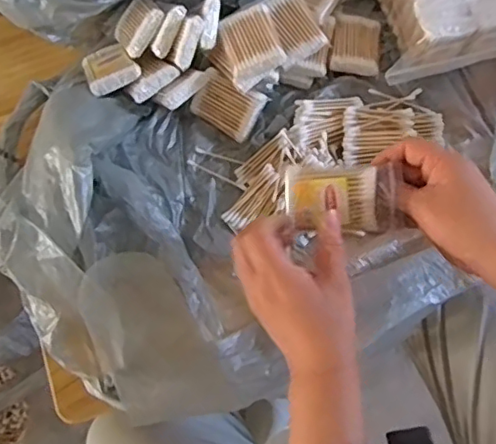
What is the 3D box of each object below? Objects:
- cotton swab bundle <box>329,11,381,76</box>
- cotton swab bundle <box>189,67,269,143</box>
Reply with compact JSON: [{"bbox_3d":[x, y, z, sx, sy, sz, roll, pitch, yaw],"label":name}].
[{"bbox_3d":[0.122,-0.202,0.653,0.056,0.018,0.074,5,70,4],"label":"cotton swab bundle"},{"bbox_3d":[-0.022,-0.127,0.630,0.072,0.021,0.056,31,106,7],"label":"cotton swab bundle"}]

